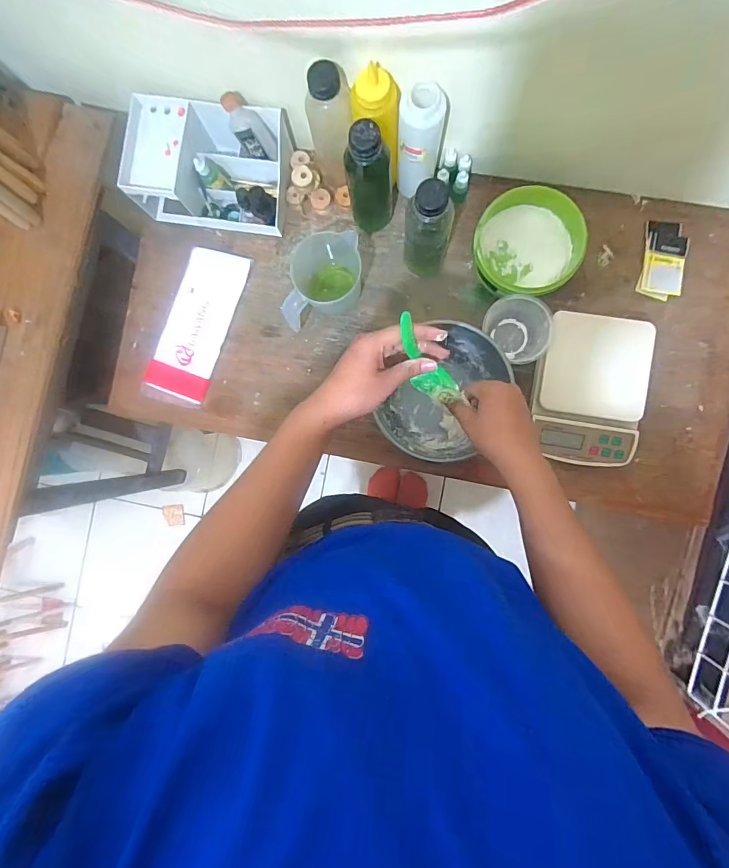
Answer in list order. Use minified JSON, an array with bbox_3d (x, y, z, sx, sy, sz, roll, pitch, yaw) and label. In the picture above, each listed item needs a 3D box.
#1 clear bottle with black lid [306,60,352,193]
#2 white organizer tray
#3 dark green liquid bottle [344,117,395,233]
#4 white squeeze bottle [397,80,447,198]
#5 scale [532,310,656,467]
[{"bbox_3d":[-0.049,-0.430,0.621,0.060,0.186,0.055,0,89,4],"label":"clear bottle with black lid"},{"bbox_3d":[-0.244,-0.424,0.684,0.236,0.102,0.150,9,90,4],"label":"white organizer tray"},{"bbox_3d":[0.009,-0.361,0.611,0.066,0.180,0.055,-6,88,4],"label":"dark green liquid bottle"},{"bbox_3d":[0.078,-0.411,0.610,0.059,0.158,0.066,11,90,4],"label":"white squeeze bottle"},{"bbox_3d":[0.340,-0.063,0.648,0.156,0.051,0.218,7,89,4],"label":"scale"}]

